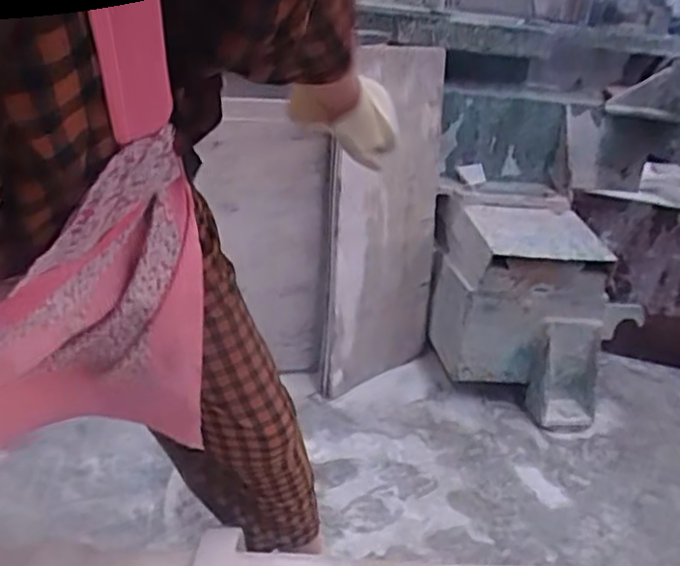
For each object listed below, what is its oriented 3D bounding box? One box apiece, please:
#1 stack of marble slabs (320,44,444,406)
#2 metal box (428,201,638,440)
[{"bbox_3d":[0.099,-0.121,1.430,0.045,0.683,0.334,19,26,41],"label":"stack of marble slabs"},{"bbox_3d":[0.377,0.061,1.465,0.368,0.386,0.294,3,25,-8],"label":"metal box"}]

